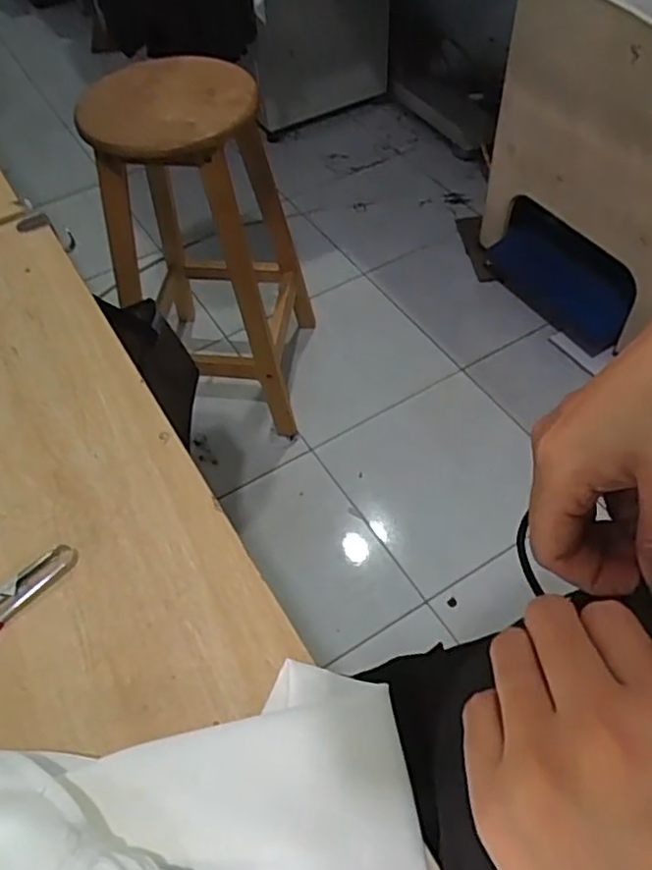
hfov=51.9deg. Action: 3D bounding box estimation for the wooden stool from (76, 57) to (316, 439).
[{"bbox_3d":[-0.237,-0.350,1.259,0.344,0.651,0.332,4,53,6],"label":"wooden stool"}]

